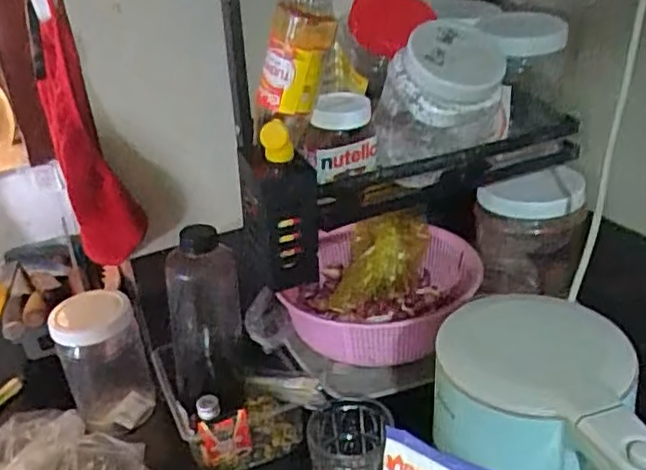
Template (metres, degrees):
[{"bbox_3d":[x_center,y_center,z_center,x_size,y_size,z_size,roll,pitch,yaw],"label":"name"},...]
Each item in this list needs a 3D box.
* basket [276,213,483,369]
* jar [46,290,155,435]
[{"bbox_3d":[0.064,0.059,0.720,0.206,0.091,0.175,-1,27,10],"label":"basket"},{"bbox_3d":[-0.258,0.152,0.782,0.088,0.145,0.085,-17,29,-22],"label":"jar"}]

